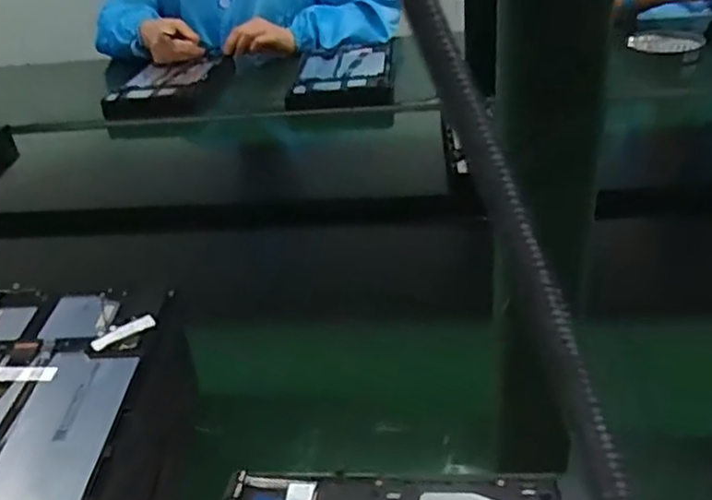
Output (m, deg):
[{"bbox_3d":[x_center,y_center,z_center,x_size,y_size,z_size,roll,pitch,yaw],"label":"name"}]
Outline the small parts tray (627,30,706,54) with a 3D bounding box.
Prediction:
[{"bbox_3d":[0.481,-0.327,1.088,0.106,0.009,0.094,1,38,13],"label":"small parts tray"}]

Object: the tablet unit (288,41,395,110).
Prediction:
[{"bbox_3d":[-0.018,-0.284,1.120,0.156,0.033,0.258,-5,31,4],"label":"tablet unit"}]

